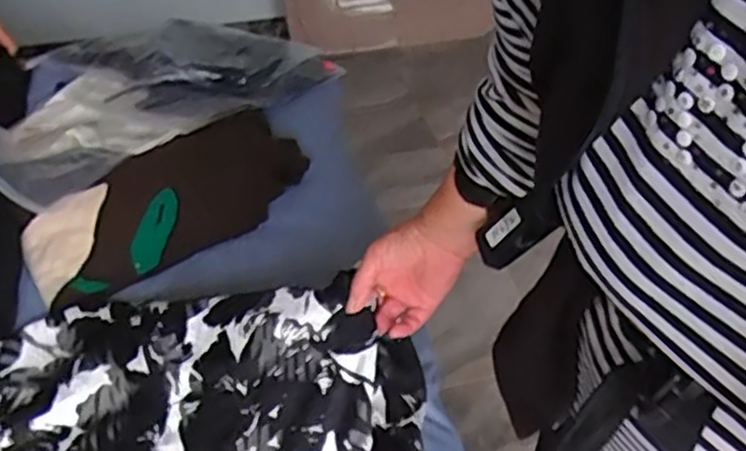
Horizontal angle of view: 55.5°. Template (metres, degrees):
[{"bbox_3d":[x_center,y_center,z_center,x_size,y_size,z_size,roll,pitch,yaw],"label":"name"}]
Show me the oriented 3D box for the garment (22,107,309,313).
[{"bbox_3d":[-0.276,-0.036,0.970,0.392,0.084,0.183,-30,49,-30],"label":"garment"}]

